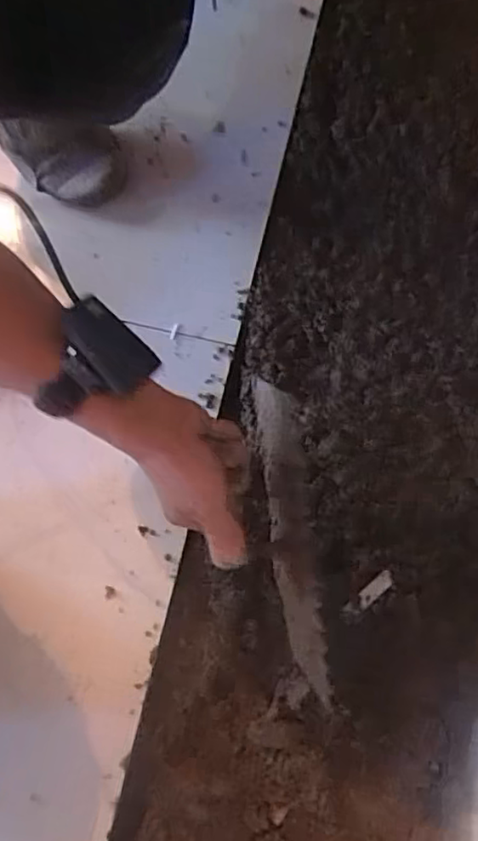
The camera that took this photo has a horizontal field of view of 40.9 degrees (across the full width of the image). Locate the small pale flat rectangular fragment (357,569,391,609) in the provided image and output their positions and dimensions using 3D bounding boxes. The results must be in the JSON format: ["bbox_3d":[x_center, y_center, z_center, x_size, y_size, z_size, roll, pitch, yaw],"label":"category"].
[{"bbox_3d":[0.135,0.168,0.641,0.017,0.004,0.045,41,103,8],"label":"small pale flat rectangular fragment"}]

